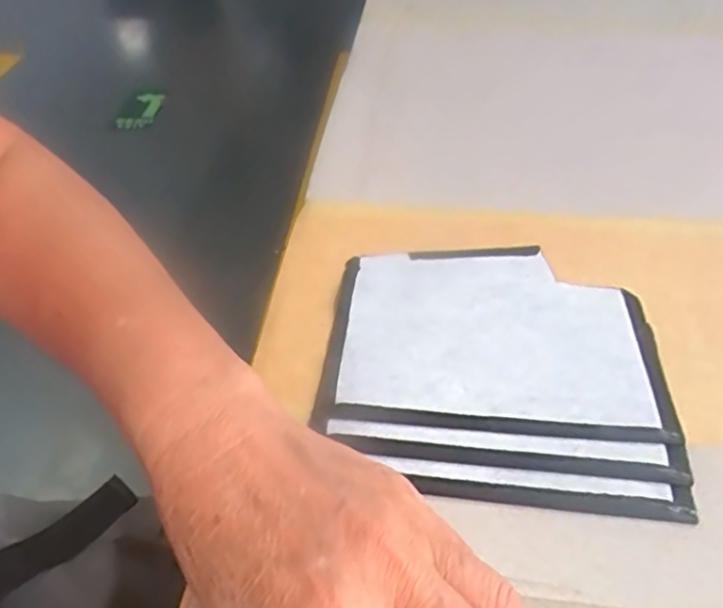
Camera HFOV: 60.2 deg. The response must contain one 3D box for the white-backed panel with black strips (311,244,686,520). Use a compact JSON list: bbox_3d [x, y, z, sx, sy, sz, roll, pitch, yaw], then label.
[{"bbox_3d":[0.069,0.028,0.330,0.171,0.006,0.165,5,45,7],"label":"white-backed panel with black strips"}]

